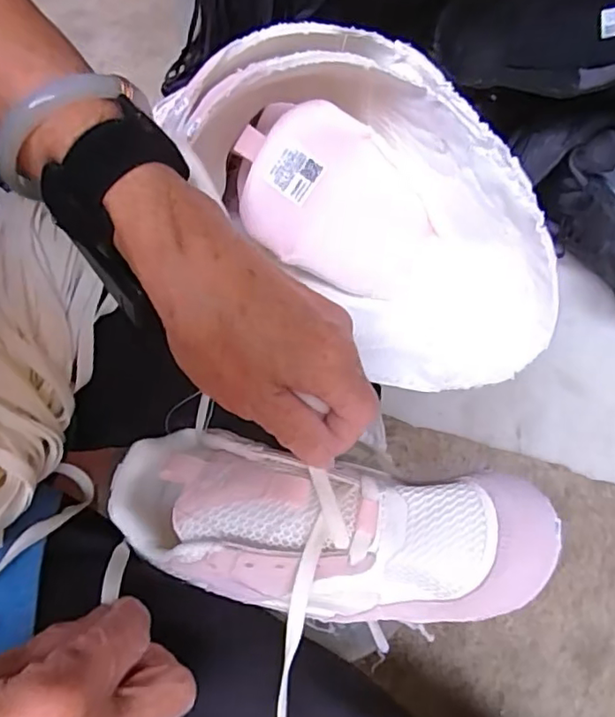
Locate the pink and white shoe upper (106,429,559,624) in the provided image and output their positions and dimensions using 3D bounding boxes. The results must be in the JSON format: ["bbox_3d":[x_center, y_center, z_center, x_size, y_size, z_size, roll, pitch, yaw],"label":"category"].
[{"bbox_3d":[-0.002,0.083,0.285,0.224,0.044,0.078,4,70,19],"label":"pink and white shoe upper"}]

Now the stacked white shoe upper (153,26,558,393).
[{"bbox_3d":[0.026,-0.072,0.289,0.142,0.089,0.213,-42,74,-12],"label":"stacked white shoe upper"}]

